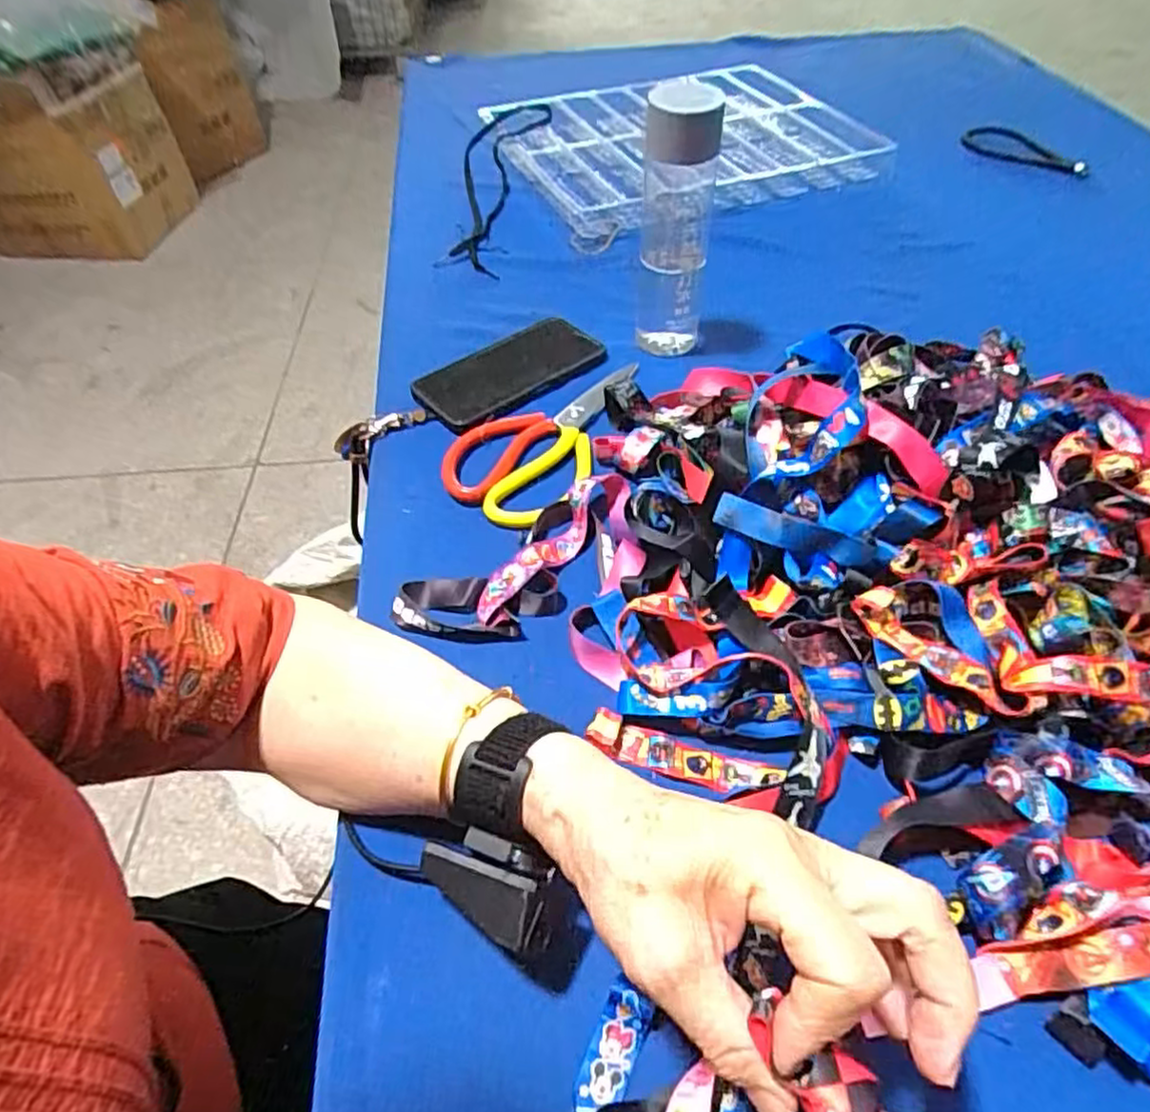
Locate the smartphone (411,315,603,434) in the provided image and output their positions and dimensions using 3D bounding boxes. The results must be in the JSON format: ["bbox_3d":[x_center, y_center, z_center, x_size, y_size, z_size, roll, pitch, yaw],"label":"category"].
[{"bbox_3d":[-0.057,-0.162,0.616,0.163,0.011,0.086,-38,59,-26],"label":"smartphone"}]

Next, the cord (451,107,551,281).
[{"bbox_3d":[-0.092,-0.448,0.840,0.103,0.039,0.351,2,50,3],"label":"cord"}]

